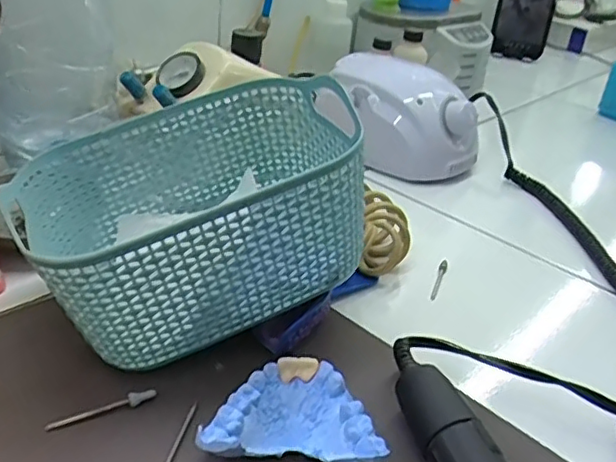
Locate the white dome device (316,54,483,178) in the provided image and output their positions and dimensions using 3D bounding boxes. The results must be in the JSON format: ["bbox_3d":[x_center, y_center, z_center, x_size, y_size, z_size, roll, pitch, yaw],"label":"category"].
[{"bbox_3d":[0.081,-0.106,0.557,0.142,0.075,0.096,27,36,31],"label":"white dome device"}]

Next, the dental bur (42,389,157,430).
[{"bbox_3d":[-0.094,0.081,0.280,0.049,0.006,0.006,-9,34,-24],"label":"dental bur"}]

